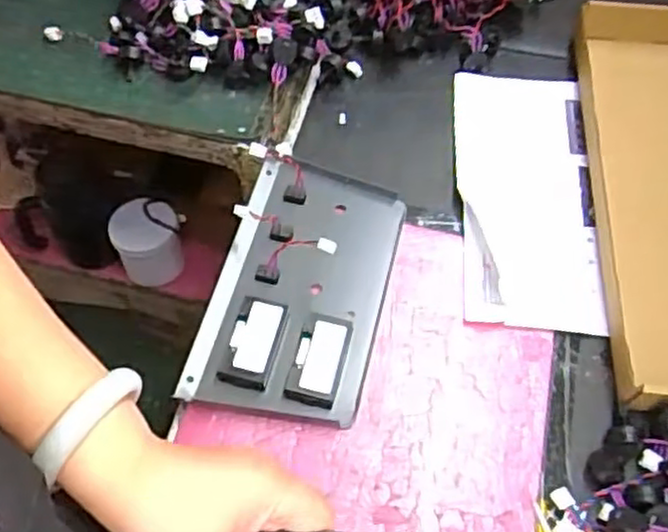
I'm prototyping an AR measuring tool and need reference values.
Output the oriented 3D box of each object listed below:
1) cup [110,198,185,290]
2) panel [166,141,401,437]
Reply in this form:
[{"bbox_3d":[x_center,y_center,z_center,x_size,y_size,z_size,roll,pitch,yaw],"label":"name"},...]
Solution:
[{"bbox_3d":[-0.278,-0.035,1.081,0.099,0.090,0.099,-22,61,-13],"label":"cup"},{"bbox_3d":[-0.027,0.009,0.630,0.147,0.028,0.260,11,59,6],"label":"panel"}]

